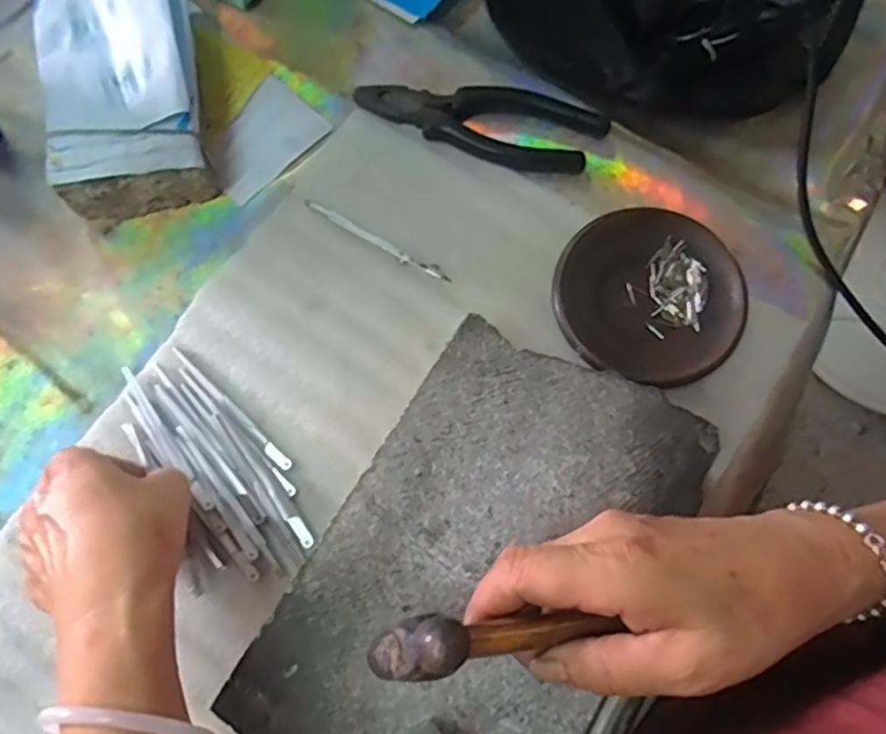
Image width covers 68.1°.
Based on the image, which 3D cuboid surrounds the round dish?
[{"bbox_3d":[0.127,-0.045,0.402,0.113,0.017,0.106,0,72,1],"label":"round dish"}]

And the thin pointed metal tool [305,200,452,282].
[{"bbox_3d":[-0.043,-0.081,0.416,0.107,0.004,0.008,28,75,9],"label":"thin pointed metal tool"}]

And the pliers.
[{"bbox_3d":[0.025,-0.162,0.434,0.163,0.018,0.047,9,73,3],"label":"pliers"}]

